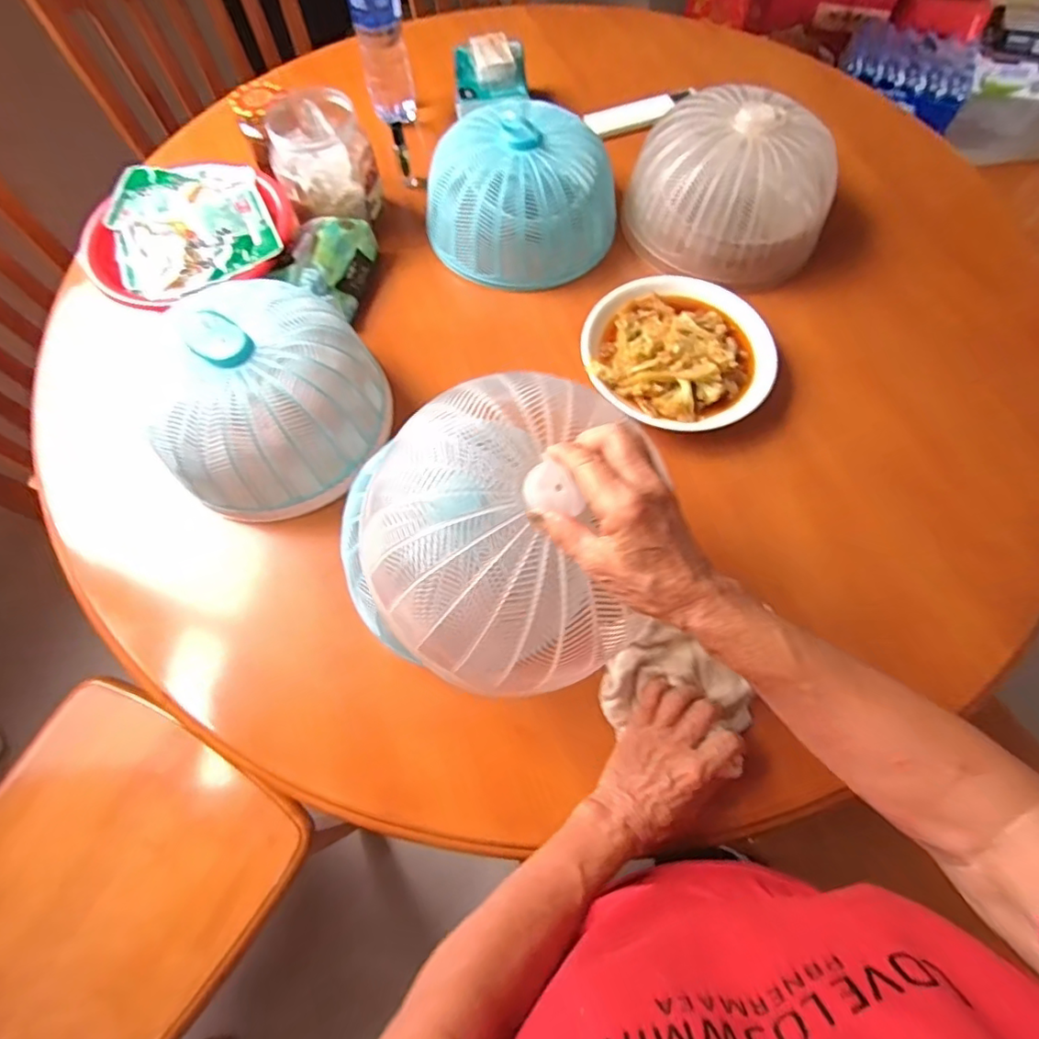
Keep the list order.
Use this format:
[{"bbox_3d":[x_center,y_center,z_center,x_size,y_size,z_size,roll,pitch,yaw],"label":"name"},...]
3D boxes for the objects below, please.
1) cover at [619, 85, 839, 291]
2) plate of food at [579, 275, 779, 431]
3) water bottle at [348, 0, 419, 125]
[{"bbox_3d":[0.252,-0.396,0.680,0.212,0.120,0.221,-32,70,-12],"label":"cover"},{"bbox_3d":[0.169,-0.191,0.635,0.197,0.042,0.204,0,67,0],"label":"plate of food"},{"bbox_3d":[-0.183,-0.647,0.747,0.065,0.215,0.064,-12,67,-5],"label":"water bottle"}]

